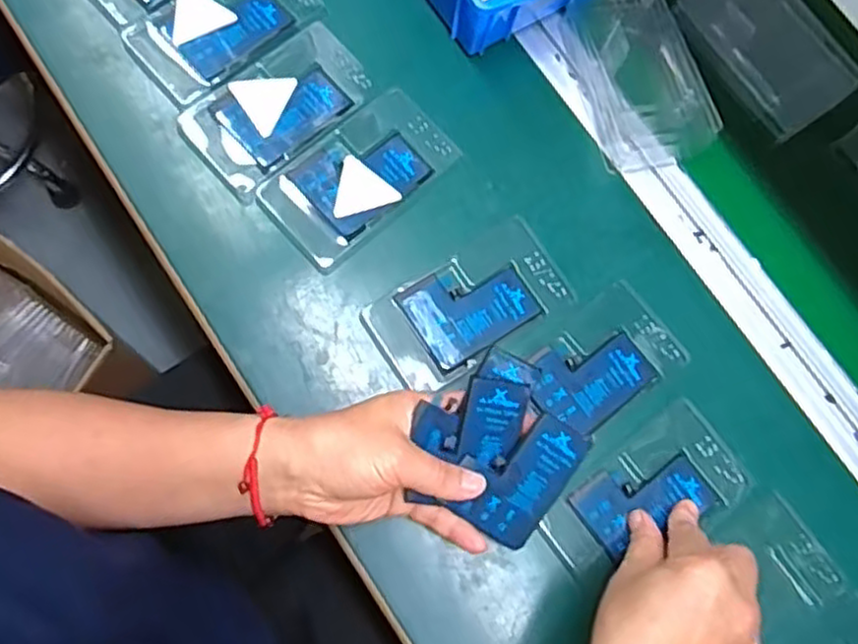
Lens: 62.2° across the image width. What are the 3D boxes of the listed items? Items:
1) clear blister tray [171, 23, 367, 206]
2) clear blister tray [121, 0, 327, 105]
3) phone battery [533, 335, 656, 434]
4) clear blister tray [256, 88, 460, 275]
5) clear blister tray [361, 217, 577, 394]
[{"bbox_3d":[-0.103,-0.148,0.489,0.124,0.007,0.070,-40,82,-14],"label":"clear blister tray"},{"bbox_3d":[-0.143,-0.212,0.505,0.128,0.016,0.076,-36,82,-14],"label":"clear blister tray"},{"bbox_3d":[0.104,0.036,0.458,0.078,0.005,0.055,-35,86,-15],"label":"phone battery"},{"bbox_3d":[-0.046,-0.099,0.481,0.128,0.004,0.073,-40,83,-8],"label":"clear blister tray"},{"bbox_3d":[0.027,-0.011,0.466,0.127,0.004,0.069,-30,80,-13],"label":"clear blister tray"}]

